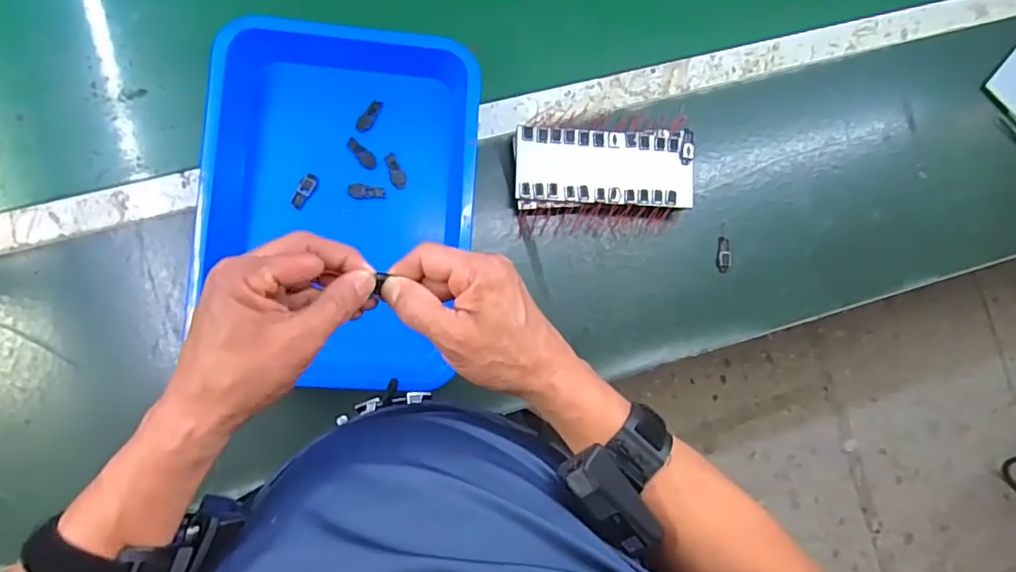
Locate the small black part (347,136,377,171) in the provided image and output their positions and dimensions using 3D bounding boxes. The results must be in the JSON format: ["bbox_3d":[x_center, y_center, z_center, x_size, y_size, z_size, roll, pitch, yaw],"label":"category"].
[{"bbox_3d":[-0.156,-0.142,0.614,0.017,0.004,0.039,-38,91,-8],"label":"small black part"}]

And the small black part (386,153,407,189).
[{"bbox_3d":[-0.121,-0.123,0.616,0.016,0.005,0.038,-26,89,-8],"label":"small black part"}]

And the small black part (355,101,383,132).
[{"bbox_3d":[-0.149,-0.182,0.619,0.014,0.004,0.038,35,82,-3],"label":"small black part"}]

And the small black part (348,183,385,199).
[{"bbox_3d":[-0.151,-0.099,0.614,0.038,0.004,0.016,7,85,-6],"label":"small black part"}]

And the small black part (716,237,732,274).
[{"bbox_3d":[0.251,-0.036,0.666,0.017,0.004,0.042,7,85,-6],"label":"small black part"}]

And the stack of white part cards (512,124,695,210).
[{"bbox_3d":[0.106,-0.128,0.641,0.197,0.033,0.085,-1,86,-7],"label":"stack of white part cards"}]

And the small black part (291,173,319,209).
[{"bbox_3d":[-0.214,-0.099,0.603,0.016,0.004,0.038,34,82,-3],"label":"small black part"}]

